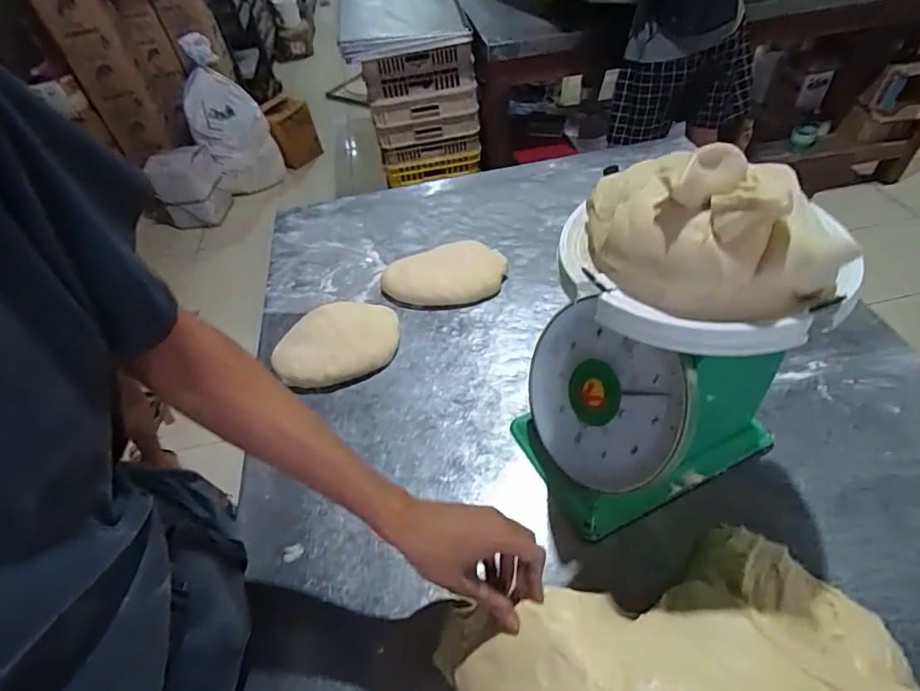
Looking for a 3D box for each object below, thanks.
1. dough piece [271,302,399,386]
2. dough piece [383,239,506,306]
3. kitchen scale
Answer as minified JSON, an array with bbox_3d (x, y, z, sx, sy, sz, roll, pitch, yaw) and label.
[{"bbox_3d":[-0.185,-0.007,0.742,0.190,0.039,0.138,-21,49,-12],"label":"dough piece"},{"bbox_3d":[-0.027,-0.115,0.819,0.207,0.039,0.130,-10,48,-2],"label":"dough piece"},{"bbox_3d":[0.191,0.020,0.511,0.223,0.290,0.204,-24,50,-14],"label":"kitchen scale"}]

